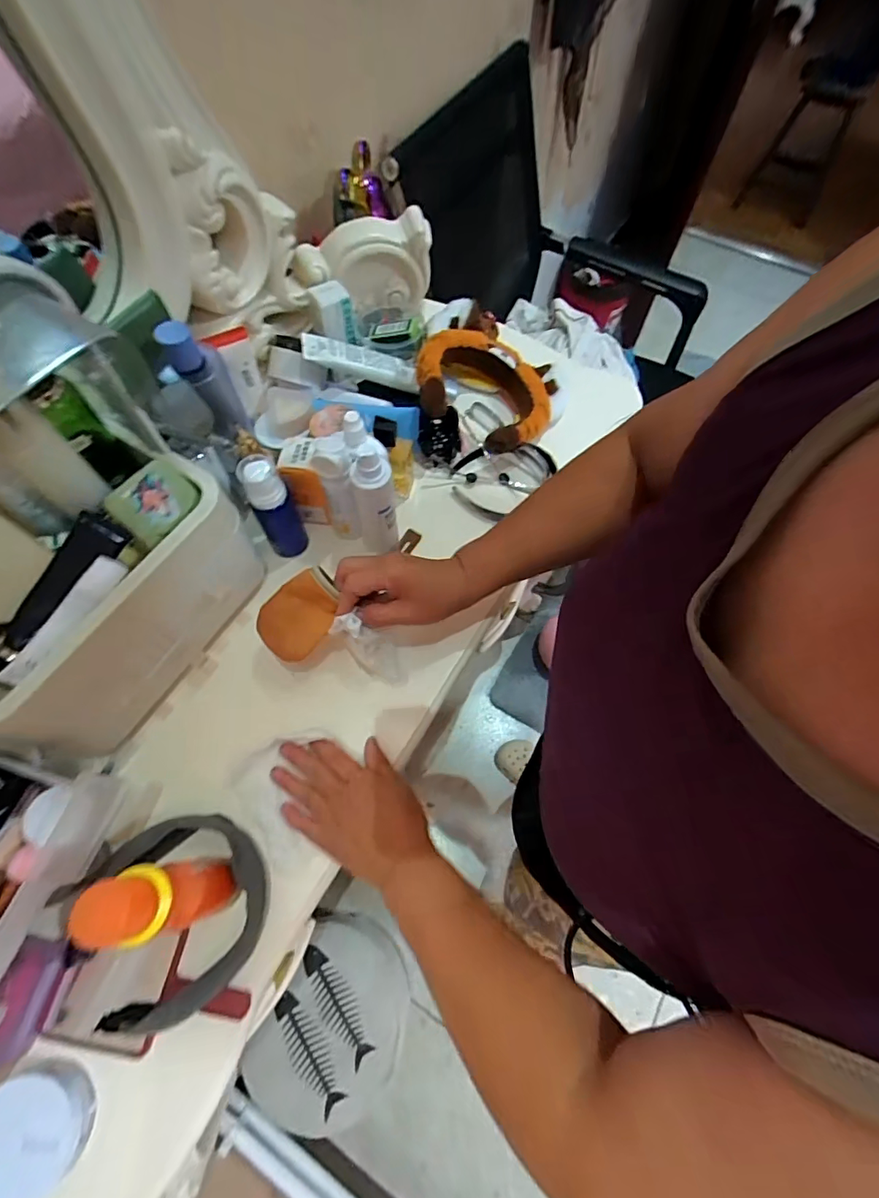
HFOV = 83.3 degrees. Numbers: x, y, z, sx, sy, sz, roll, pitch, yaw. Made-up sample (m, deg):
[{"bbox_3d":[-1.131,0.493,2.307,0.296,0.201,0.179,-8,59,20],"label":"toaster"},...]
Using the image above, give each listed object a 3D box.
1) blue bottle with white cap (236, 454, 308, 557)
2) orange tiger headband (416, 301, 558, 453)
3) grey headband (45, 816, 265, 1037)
[{"bbox_3d":[-0.176,-0.094,0.530,0.041,0.135,0.038,-28,68,-13],"label":"blue bottle with white cap"},{"bbox_3d":[0.056,-0.284,0.653,0.190,0.064,0.216,29,58,-8],"label":"orange tiger headband"},{"bbox_3d":[-0.220,0.261,0.408,0.146,0.043,0.136,0,65,0],"label":"grey headband"}]

